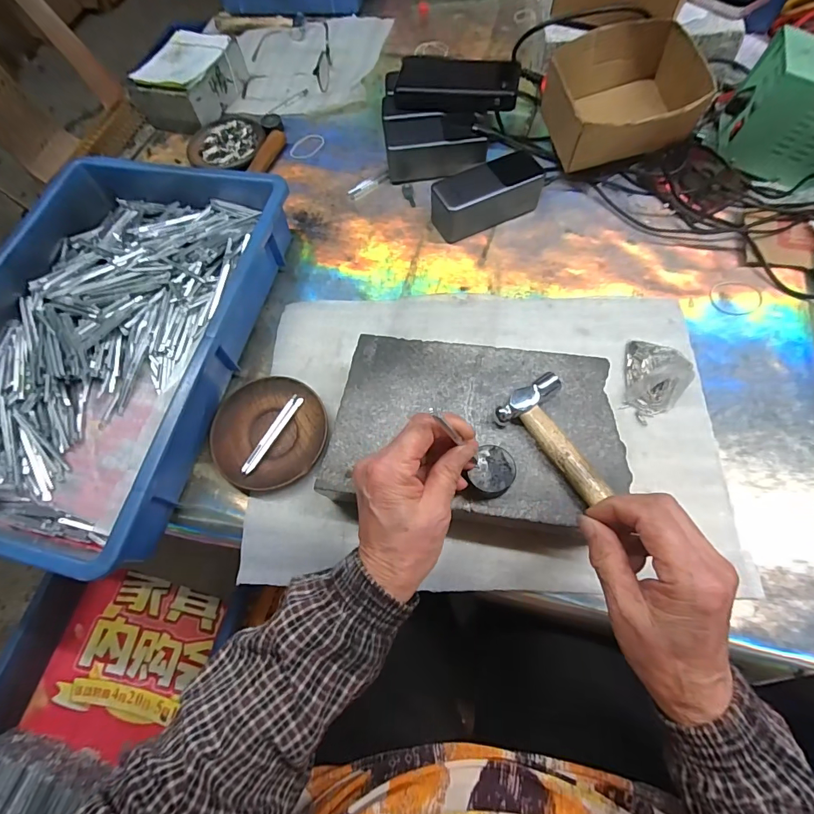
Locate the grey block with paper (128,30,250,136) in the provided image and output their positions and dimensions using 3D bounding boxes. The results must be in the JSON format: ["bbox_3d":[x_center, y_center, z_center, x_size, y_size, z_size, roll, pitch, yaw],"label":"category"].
[{"bbox_3d":[-0.331,-0.502,0.646,0.105,0.061,0.155,21,69,13],"label":"grey block with paper"}]

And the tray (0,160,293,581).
[{"bbox_3d":[-0.310,-0.074,0.444,0.274,0.084,0.425,10,68,8],"label":"tray"}]

